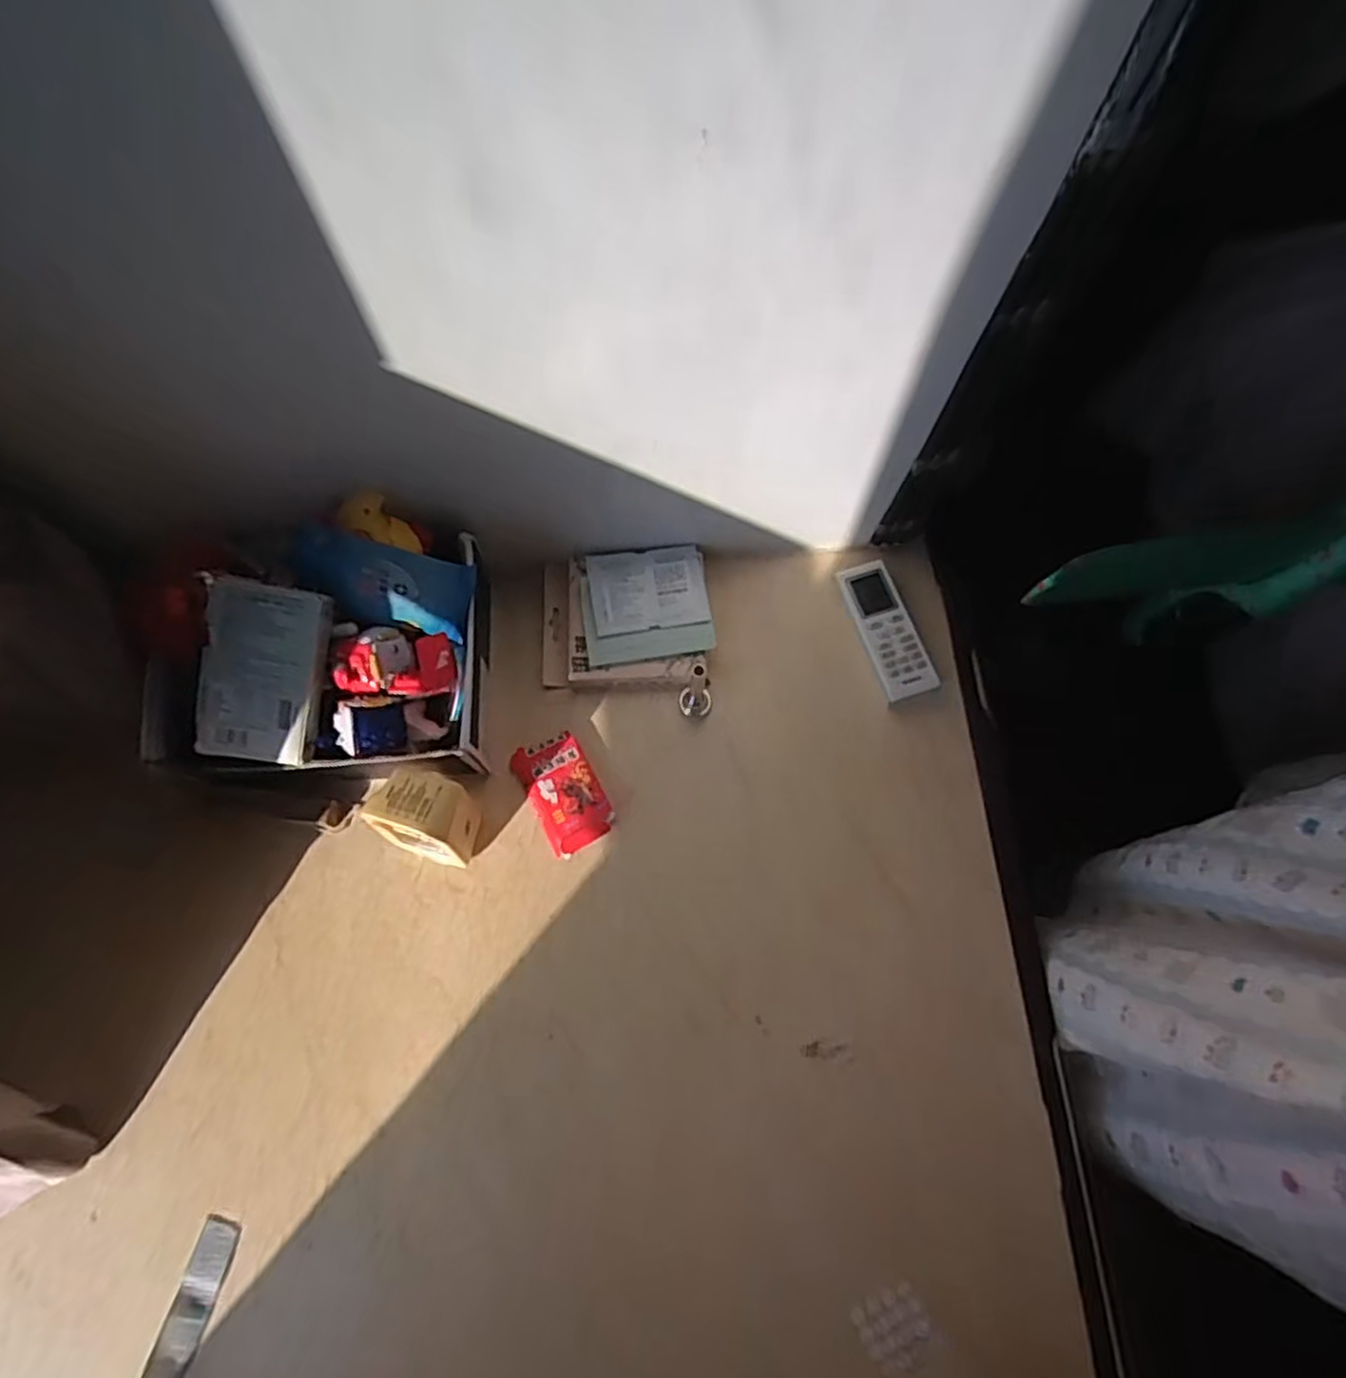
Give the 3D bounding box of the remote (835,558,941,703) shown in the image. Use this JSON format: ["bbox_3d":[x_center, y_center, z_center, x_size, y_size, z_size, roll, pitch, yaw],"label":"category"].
[{"bbox_3d":[0.182,-0.053,0.646,0.048,0.012,0.128,-15,70,-7],"label":"remote"}]

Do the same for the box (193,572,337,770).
[{"bbox_3d":[-0.273,-0.011,0.502,0.072,0.019,0.117,7,95,-20],"label":"box"}]

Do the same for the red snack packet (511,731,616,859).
[{"bbox_3d":[-0.087,0.082,0.601,0.053,0.016,0.092,-29,72,-12],"label":"red snack packet"}]

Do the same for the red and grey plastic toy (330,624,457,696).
[{"bbox_3d":[-0.198,-0.019,0.535,0.080,0.027,0.048,3,73,2],"label":"red and grey plastic toy"}]

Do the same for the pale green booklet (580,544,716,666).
[{"bbox_3d":[-0.023,-0.074,0.638,0.105,0.008,0.100,-7,73,-4],"label":"pale green booklet"}]

